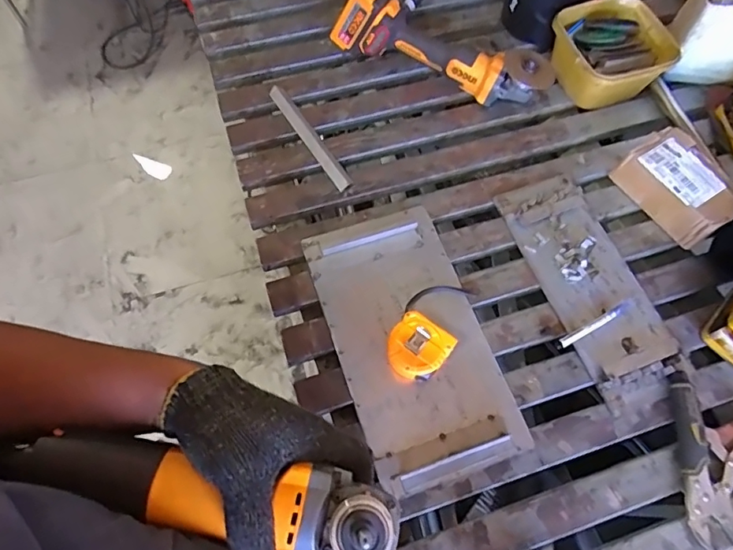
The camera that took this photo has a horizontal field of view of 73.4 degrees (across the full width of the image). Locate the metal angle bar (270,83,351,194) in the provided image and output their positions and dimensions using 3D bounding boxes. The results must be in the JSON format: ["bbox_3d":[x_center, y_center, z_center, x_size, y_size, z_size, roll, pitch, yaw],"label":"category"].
[{"bbox_3d":[-0.095,-0.232,0.828,0.032,0.017,0.237,-31,69,-14],"label":"metal angle bar"}]

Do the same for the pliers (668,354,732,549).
[{"bbox_3d":[0.435,0.227,0.617,0.145,0.028,0.208,25,68,10],"label":"pliers"}]

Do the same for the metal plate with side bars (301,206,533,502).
[{"bbox_3d":[0.059,0.085,0.685,0.200,0.015,0.377,-18,67,-9],"label":"metal plate with side bars"}]

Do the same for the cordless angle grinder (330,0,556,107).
[{"bbox_3d":[0.137,-0.402,0.851,0.369,0.126,0.116,24,67,10],"label":"cordless angle grinder"}]

